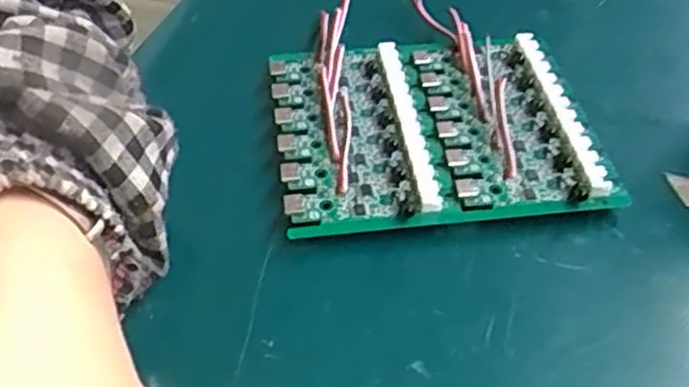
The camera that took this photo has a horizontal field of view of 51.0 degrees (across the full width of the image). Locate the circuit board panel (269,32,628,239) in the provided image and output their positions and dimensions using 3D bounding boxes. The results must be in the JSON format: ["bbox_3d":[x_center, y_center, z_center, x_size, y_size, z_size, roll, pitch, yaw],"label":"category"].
[{"bbox_3d":[0.033,-0.027,0.288,0.117,0.019,0.097,-5,46,-5],"label":"circuit board panel"}]

